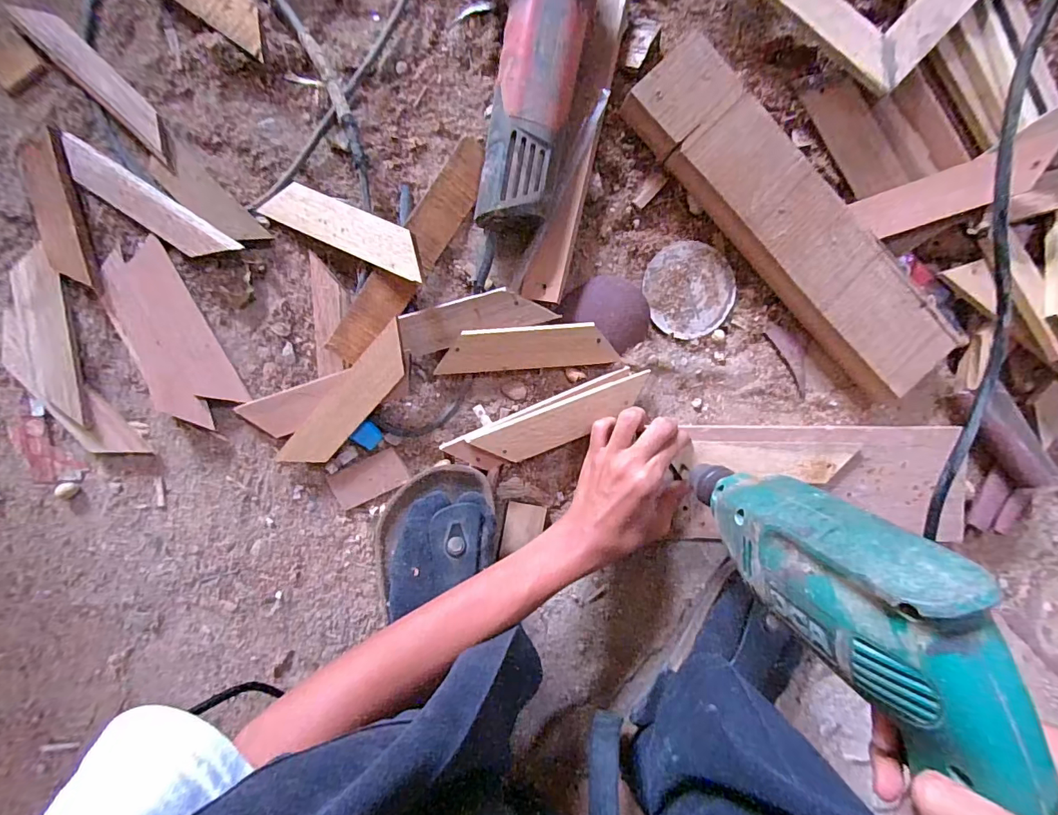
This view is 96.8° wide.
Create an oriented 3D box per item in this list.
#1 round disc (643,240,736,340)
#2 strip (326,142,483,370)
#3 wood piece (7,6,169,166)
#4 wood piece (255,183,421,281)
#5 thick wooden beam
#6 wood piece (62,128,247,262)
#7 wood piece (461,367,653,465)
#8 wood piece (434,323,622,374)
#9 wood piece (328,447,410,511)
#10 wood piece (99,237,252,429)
[{"bbox_3d":[0.143,-0.106,0.421,0.079,0.007,0.082,0,95,-1],"label":"round disc"},{"bbox_3d":[-0.096,-0.129,0.392,0.036,0.009,0.207,34,89,-27],"label":"strip"},{"bbox_3d":[-0.351,-0.268,0.381,0.155,0.011,0.028,44,93,-4],"label":"wood piece"},{"bbox_3d":[-0.151,-0.147,0.384,0.153,0.004,0.036,26,101,12],"label":"wood piece"},{"bbox_3d":[0.223,-0.152,0.399,0.334,0.037,0.090,45,93,-4],"label":"thick wooden beam"},{"bbox_3d":[-0.317,-0.168,0.390,0.155,0.012,0.031,33,93,-4],"label":"wood piece"},{"bbox_3d":[0.033,0.012,0.408,0.159,0.007,0.037,-20,110,-9],"label":"wood piece"},{"bbox_3d":[-0.001,-0.050,0.403,0.147,0.005,0.039,-3,113,-1],"label":"wood piece"},{"bbox_3d":[-0.143,0.064,0.419,0.068,0.011,0.034,-26,95,1],"label":"wood piece"},{"bbox_3d":[-0.308,-0.059,0.400,0.064,0.013,0.151,-27,95,1],"label":"wood piece"}]

